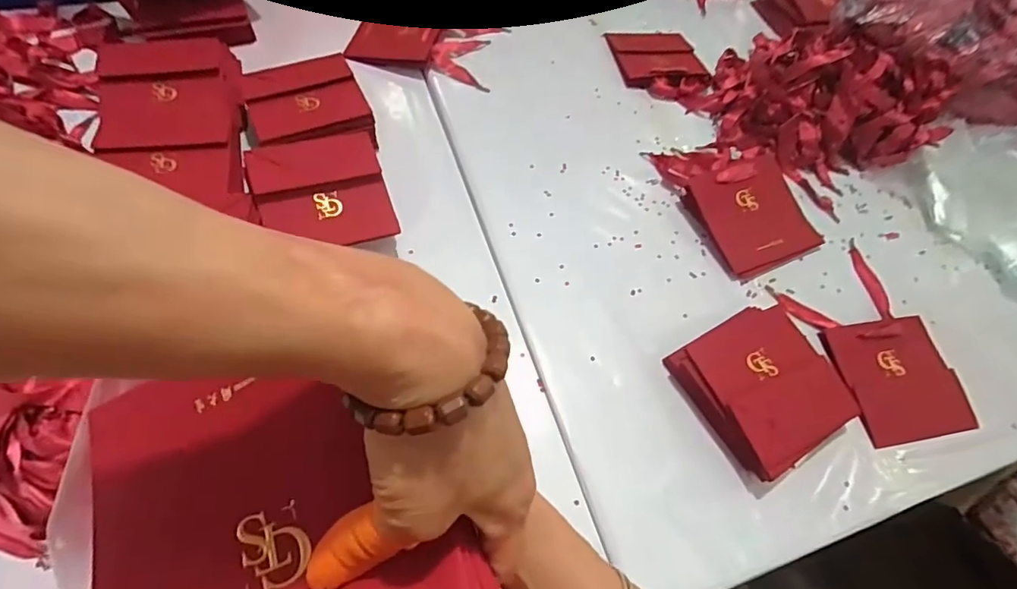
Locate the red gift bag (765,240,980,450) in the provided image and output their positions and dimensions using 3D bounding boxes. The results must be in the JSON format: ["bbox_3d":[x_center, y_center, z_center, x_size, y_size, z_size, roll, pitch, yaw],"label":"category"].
[{"bbox_3d":[0.432,0.056,0.599,0.154,0.017,0.234,-13,63,-14],"label":"red gift bag"}]

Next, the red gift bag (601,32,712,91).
[{"bbox_3d":[0.244,-0.394,0.822,0.144,0.024,0.135,-8,62,-12],"label":"red gift bag"}]

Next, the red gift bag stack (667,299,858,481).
[{"bbox_3d":[0.274,0.095,0.544,0.151,0.048,0.153,-26,67,-20],"label":"red gift bag stack"}]

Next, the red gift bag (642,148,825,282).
[{"bbox_3d":[0.313,-0.138,0.677,0.156,0.048,0.218,-18,65,-17],"label":"red gift bag"}]

